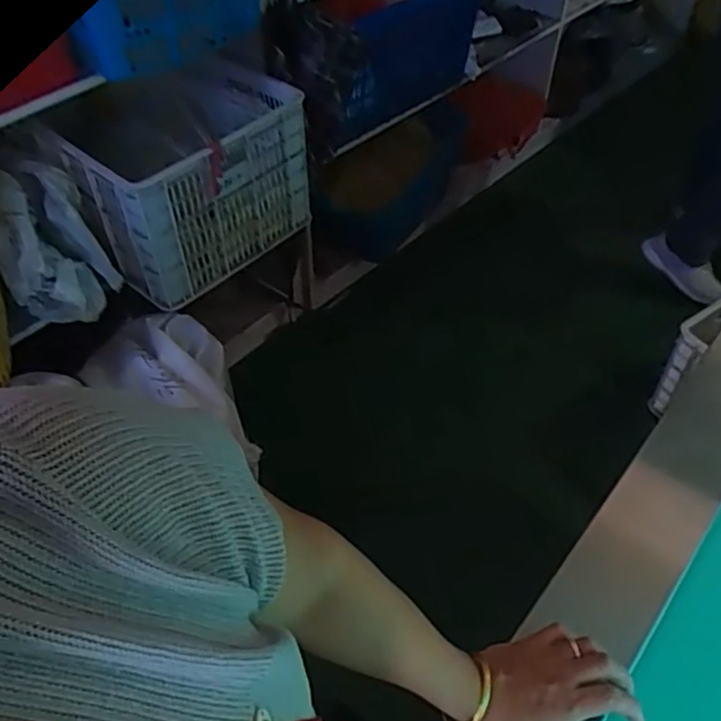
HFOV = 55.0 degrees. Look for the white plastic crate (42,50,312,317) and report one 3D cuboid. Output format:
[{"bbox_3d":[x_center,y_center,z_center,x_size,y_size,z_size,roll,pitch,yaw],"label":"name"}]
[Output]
[{"bbox_3d":[-0.362,-0.389,1.433,0.421,0.288,0.363,-37,57,-27],"label":"white plastic crate"}]

